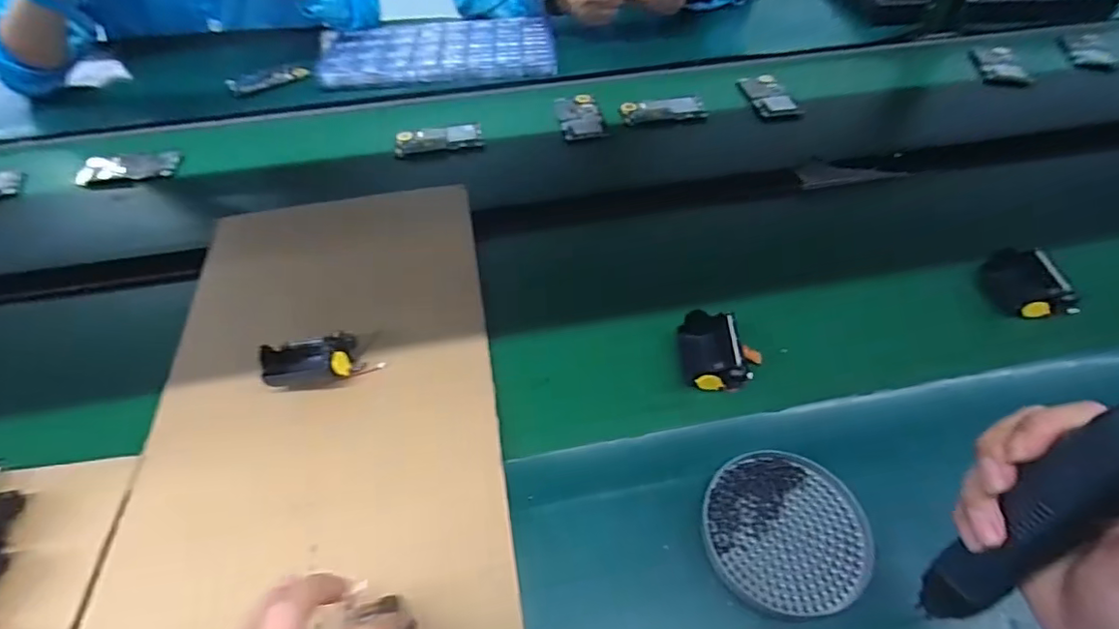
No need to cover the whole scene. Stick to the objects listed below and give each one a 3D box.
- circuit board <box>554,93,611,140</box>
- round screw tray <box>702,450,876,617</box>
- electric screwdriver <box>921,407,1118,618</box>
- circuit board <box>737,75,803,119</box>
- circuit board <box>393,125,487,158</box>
[{"bbox_3d":[0.029,-0.310,0.841,0.068,0.011,0.114,-9,48,-8],"label":"circuit board"},{"bbox_3d":[0.165,0.155,0.401,0.113,0.007,0.112,-2,52,3],"label":"round screw tray"},{"bbox_3d":[0.239,0.098,0.263,0.027,0.219,0.038,1,44,-7],"label":"electric screwdriver"},{"bbox_3d":[0.331,-0.352,0.872,0.067,0.011,0.122,-8,48,-6],"label":"circuit board"},{"bbox_3d":[-0.174,-0.257,0.796,0.122,0.012,0.061,-7,48,-6],"label":"circuit board"}]

